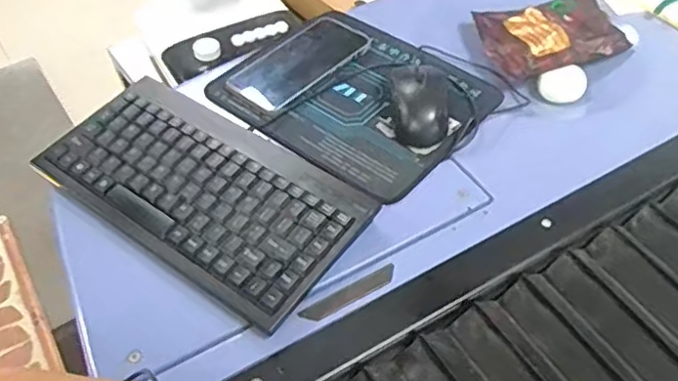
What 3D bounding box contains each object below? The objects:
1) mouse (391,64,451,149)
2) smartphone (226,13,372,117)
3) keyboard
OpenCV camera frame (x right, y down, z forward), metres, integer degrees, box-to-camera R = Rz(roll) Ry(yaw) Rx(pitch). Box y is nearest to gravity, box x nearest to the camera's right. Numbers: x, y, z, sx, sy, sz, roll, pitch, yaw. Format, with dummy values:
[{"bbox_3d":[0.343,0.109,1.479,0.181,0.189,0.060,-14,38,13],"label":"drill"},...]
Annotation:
[{"bbox_3d":[0.081,-0.090,0.613,0.057,0.036,0.101,-1,51,0],"label":"mouse"},{"bbox_3d":[-0.042,-0.142,0.675,0.080,0.015,0.156,36,59,26],"label":"smartphone"},{"bbox_3d":[-0.124,-0.002,0.549,0.286,0.026,0.146,28,56,22],"label":"keyboard"}]

